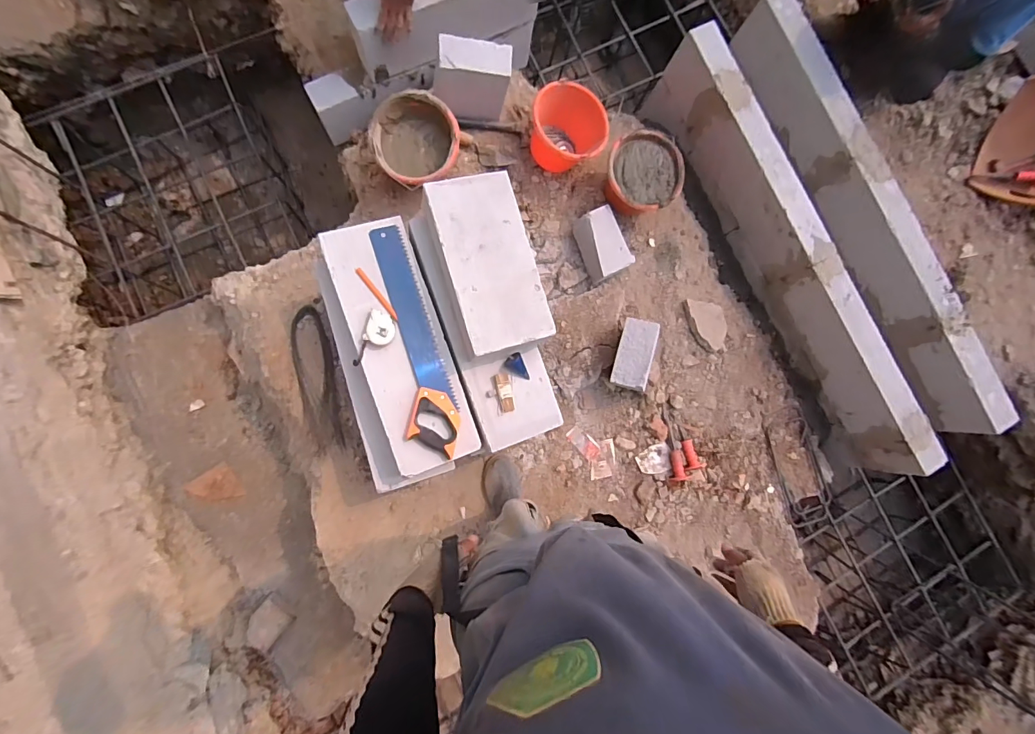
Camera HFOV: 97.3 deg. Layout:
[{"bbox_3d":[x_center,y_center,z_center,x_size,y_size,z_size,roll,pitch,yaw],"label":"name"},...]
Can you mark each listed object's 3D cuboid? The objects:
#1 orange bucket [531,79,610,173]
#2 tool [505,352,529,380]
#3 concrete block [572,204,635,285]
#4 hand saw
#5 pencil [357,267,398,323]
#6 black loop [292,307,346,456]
[{"bbox_3d":[0.148,-0.704,1.378,0.236,0.168,0.191,22,82,-6],"label":"orange bucket"},{"bbox_3d":[-0.002,0.003,1.095,0.045,0.017,0.067,-24,88,-8],"label":"tool"},{"bbox_3d":[0.266,-0.376,1.400,0.128,0.101,0.202,-18,87,-9],"label":"concrete block"},{"bbox_3d":[-0.247,-0.063,1.055,0.111,0.034,0.544,-17,87,-7],"label":"hand saw"},{"bbox_3d":[-0.320,-0.168,1.047,0.014,0.013,0.145,-38,90,-8],"label":"pencil"},{"bbox_3d":[-0.562,0.027,1.271,0.093,0.018,0.403,-12,86,-9],"label":"black loop"}]

